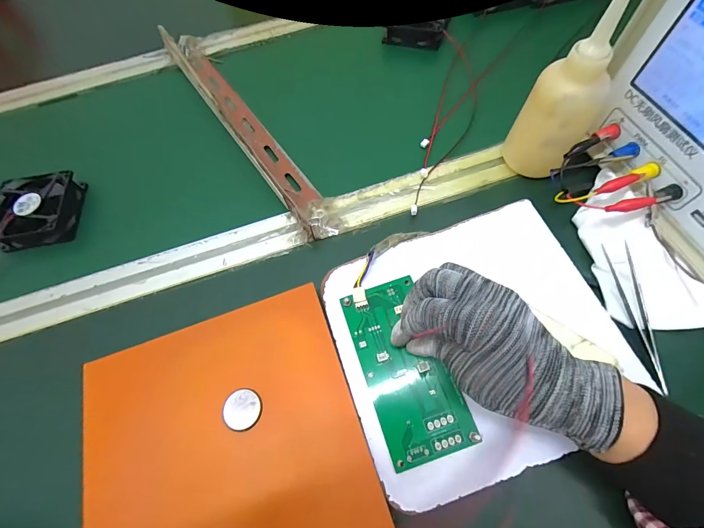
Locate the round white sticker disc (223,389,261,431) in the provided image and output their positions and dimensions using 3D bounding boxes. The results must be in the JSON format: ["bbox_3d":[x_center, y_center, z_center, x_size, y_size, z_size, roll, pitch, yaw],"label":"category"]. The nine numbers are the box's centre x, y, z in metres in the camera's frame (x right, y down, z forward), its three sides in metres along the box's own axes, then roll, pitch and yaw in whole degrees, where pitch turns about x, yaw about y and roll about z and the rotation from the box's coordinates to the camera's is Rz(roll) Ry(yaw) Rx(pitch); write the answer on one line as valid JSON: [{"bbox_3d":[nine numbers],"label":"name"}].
[{"bbox_3d":[-0.083,0.109,0.254,0.026,0.006,0.027,-3,63,6],"label":"round white sticker disc"}]

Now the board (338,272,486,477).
[{"bbox_3d":[0.039,0.078,0.263,0.064,0.009,0.133,-21,66,-7],"label":"board"}]

